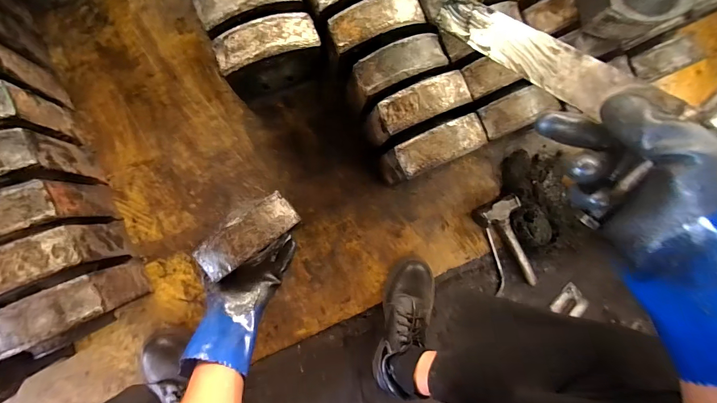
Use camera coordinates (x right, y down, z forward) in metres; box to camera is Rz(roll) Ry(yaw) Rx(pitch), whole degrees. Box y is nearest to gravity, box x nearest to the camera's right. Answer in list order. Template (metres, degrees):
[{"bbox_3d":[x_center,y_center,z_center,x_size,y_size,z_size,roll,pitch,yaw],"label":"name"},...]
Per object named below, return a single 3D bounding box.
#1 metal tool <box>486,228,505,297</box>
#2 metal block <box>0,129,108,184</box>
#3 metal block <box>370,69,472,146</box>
[{"bbox_3d":[0.315,0.138,0.740,0.027,0.006,0.160,-12,93,-23],"label":"metal tool"},{"bbox_3d":[-0.540,-0.044,0.516,0.157,0.188,0.073,-19,91,-9],"label":"metal block"},{"bbox_3d":[0.105,-0.164,0.548,0.170,0.067,0.062,-25,92,5],"label":"metal block"}]

